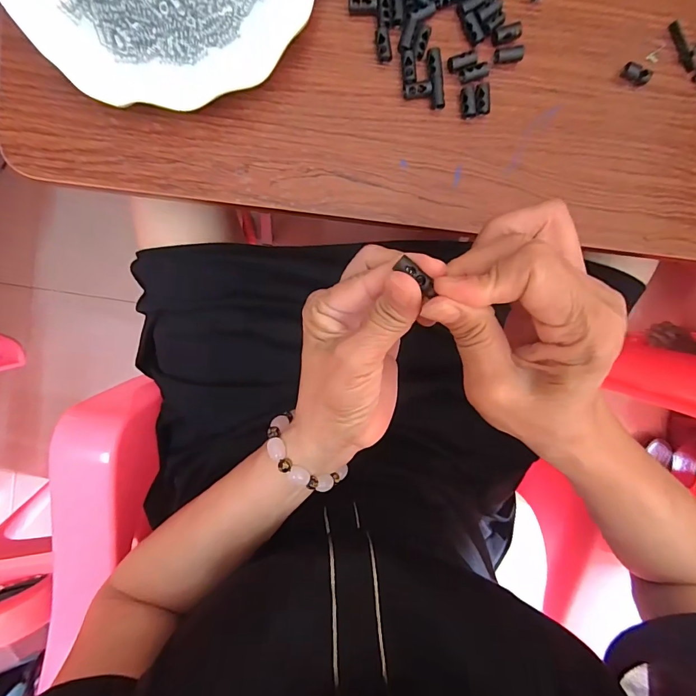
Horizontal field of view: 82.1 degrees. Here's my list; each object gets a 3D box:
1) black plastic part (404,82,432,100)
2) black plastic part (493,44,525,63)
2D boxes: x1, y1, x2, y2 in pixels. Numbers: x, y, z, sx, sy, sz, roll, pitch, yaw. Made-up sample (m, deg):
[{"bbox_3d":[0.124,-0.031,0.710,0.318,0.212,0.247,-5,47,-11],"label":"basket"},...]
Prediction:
[{"bbox_3d":[0.047,-0.174,0.271,0.018,0.009,0.009,-11,96,-3],"label":"black plastic part"},{"bbox_3d":[0.110,-0.200,0.272,0.020,0.006,0.009,-3,93,6],"label":"black plastic part"}]

